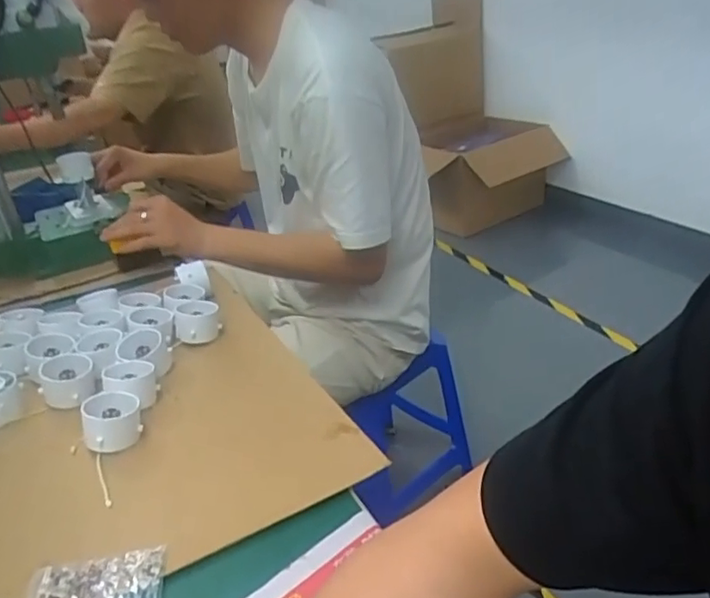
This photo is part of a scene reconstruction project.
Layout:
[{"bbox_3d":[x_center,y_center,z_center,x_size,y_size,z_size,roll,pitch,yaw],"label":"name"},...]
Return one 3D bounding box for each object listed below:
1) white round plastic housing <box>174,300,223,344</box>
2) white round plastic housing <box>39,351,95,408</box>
[{"bbox_3d":[-0.189,0.028,0.729,0.054,0.036,0.052,-15,28,-15],"label":"white round plastic housing"},{"bbox_3d":[-0.299,0.088,0.634,0.055,0.034,0.048,-20,30,-24],"label":"white round plastic housing"}]

